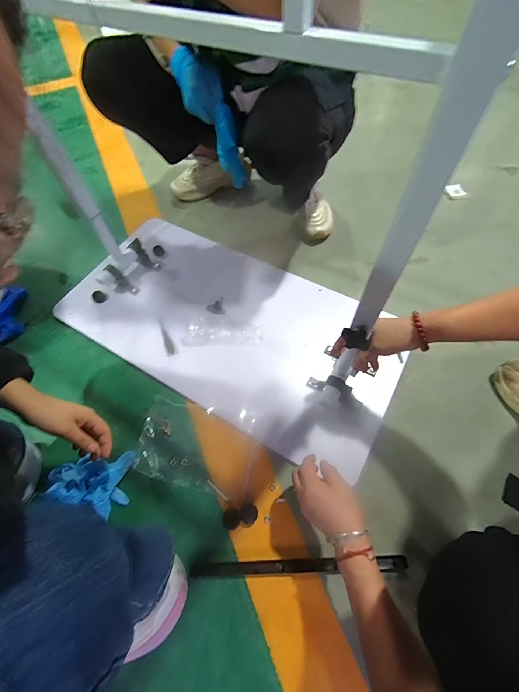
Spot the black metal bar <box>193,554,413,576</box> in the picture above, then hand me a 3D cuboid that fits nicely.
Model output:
[{"bbox_3d":[0.061,0.344,0.458,0.327,0.012,0.020,-3,61,1],"label":"black metal bar"}]

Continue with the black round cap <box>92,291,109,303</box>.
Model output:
[{"bbox_3d":[-0.380,-0.117,0.702,0.034,0.007,0.028,36,71,-4],"label":"black round cap"}]

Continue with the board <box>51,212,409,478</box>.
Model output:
[{"bbox_3d":[-0.051,-0.053,0.662,0.707,0.028,0.383,28,68,14],"label":"board"}]

